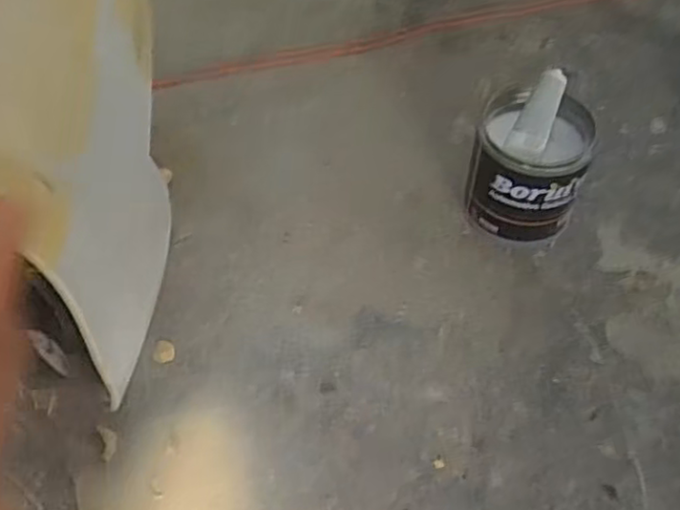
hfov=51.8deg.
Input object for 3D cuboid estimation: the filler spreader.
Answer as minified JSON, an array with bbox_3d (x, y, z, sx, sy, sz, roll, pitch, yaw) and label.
[{"bbox_3d":[0.258,-0.184,0.897,0.043,0.012,0.129,22,74,24],"label":"filler spreader"}]

